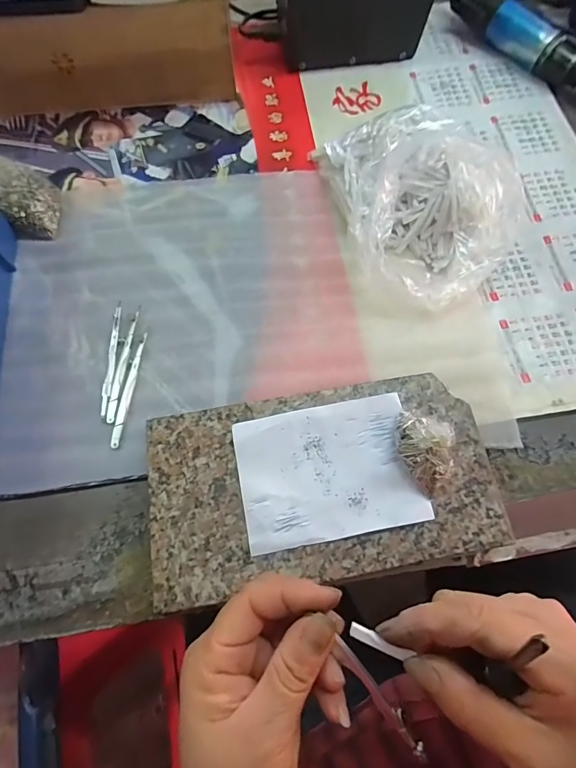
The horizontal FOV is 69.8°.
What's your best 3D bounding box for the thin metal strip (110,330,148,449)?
[{"bbox_3d":[-0.135,0.003,0.348,0.008,0.004,0.100,6,70,3],"label":"thin metal strip"}]

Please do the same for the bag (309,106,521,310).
[{"bbox_3d":[0.115,-0.164,0.368,0.137,0.079,0.195,-9,70,-3],"label":"bag"}]

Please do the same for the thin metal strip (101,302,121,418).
[{"bbox_3d":[-0.152,-0.023,0.357,0.008,0.004,0.105,0,70,1],"label":"thin metal strip"}]

